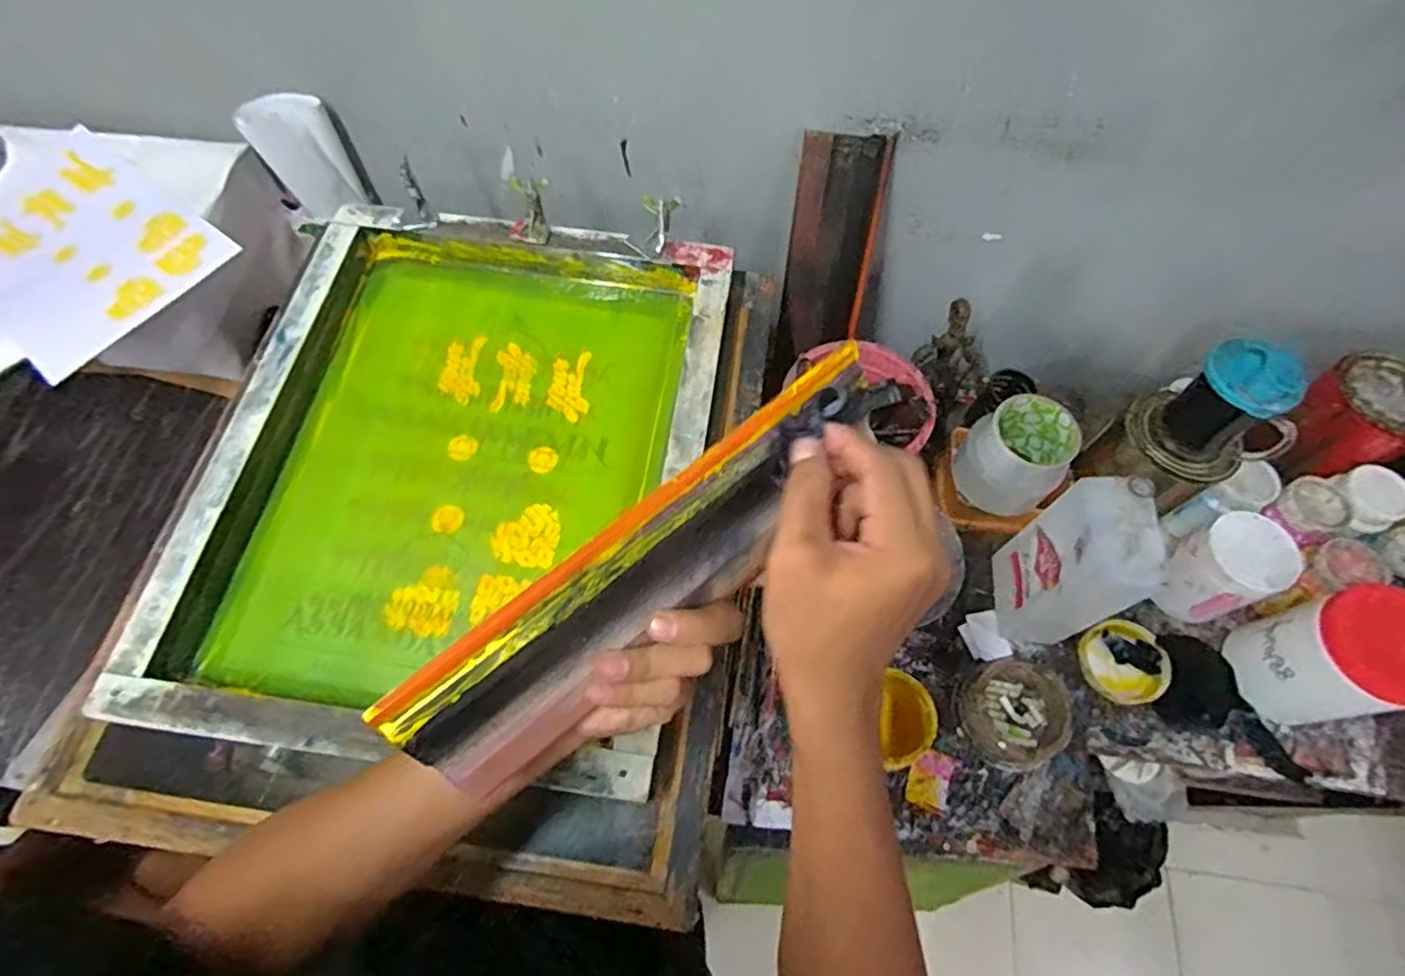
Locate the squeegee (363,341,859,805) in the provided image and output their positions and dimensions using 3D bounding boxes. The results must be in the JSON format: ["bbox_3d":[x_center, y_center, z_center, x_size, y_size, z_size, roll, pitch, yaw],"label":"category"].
[{"bbox_3d":[-0.019,0.035,0.324,0.275,0.072,0.040,-41,70,-11],"label":"squeegee"}]

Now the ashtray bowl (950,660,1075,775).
[{"bbox_3d":[0.303,0.219,0.637,0.095,0.050,0.099,0,63,0],"label":"ashtray bowl"}]

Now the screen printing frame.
[{"bbox_3d":[-0.199,-0.024,0.586,0.403,0.061,0.497,6,63,3],"label":"screen printing frame"}]

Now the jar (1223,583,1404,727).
[{"bbox_3d":[0.585,0.159,0.606,0.108,0.126,0.100,0,63,0],"label":"jar"}]

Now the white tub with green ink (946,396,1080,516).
[{"bbox_3d":[0.323,-0.034,0.680,0.093,0.088,0.092,0,63,0],"label":"white tub with green ink"}]

